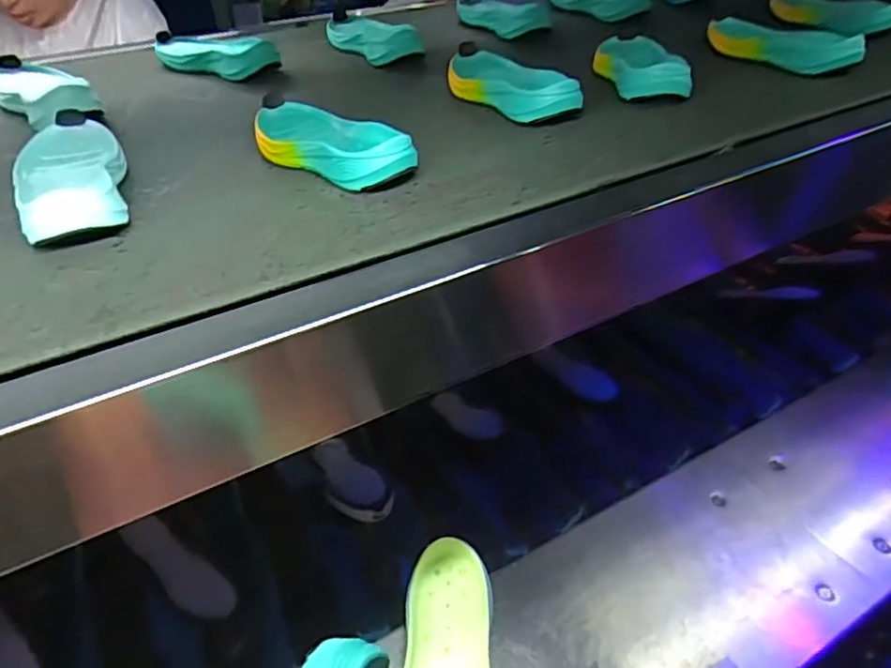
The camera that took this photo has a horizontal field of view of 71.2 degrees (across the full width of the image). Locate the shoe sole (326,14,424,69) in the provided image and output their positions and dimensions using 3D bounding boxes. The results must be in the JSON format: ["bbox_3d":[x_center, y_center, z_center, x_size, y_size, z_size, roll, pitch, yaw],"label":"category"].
[{"bbox_3d":[-0.103,-0.411,0.857,0.064,0.036,0.195,-24,44,-25],"label":"shoe sole"}]

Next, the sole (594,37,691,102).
[{"bbox_3d":[0.224,-0.326,0.733,0.086,0.034,0.210,3,39,6],"label":"sole"}]

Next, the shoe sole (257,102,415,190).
[{"bbox_3d":[-0.109,-0.177,0.566,0.088,0.037,0.198,-32,48,-32],"label":"shoe sole"}]

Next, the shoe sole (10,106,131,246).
[{"bbox_3d":[-0.311,-0.133,0.516,0.081,0.036,0.199,-20,42,-21],"label":"shoe sole"}]

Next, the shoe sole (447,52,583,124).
[{"bbox_3d":[0.060,-0.276,0.681,0.082,0.037,0.209,-17,41,-18],"label":"shoe sole"}]

